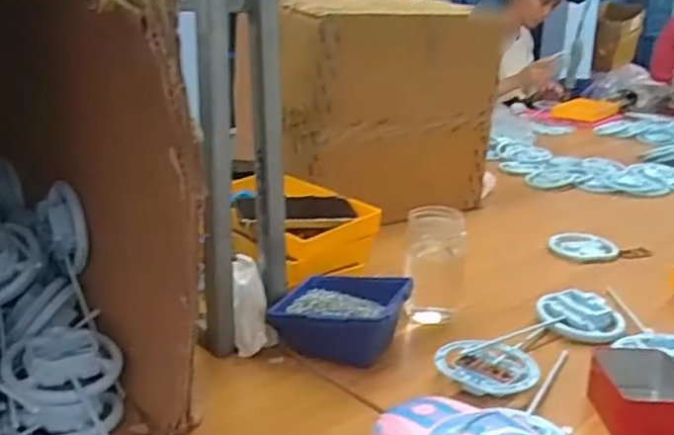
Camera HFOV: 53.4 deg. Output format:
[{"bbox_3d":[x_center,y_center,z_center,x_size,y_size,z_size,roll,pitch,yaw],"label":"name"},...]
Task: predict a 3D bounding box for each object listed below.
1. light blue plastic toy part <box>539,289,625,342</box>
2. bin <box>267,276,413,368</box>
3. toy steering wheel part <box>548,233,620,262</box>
[{"bbox_3d":[0.294,0.118,0.812,0.096,0.035,0.067,16,24,37],"label":"light blue plastic toy part"},{"bbox_3d":[0.005,0.113,0.770,0.143,0.070,0.113,9,21,23],"label":"bin"},{"bbox_3d":[0.386,0.047,1.049,0.096,0.016,0.087,4,19,9],"label":"toy steering wheel part"}]

